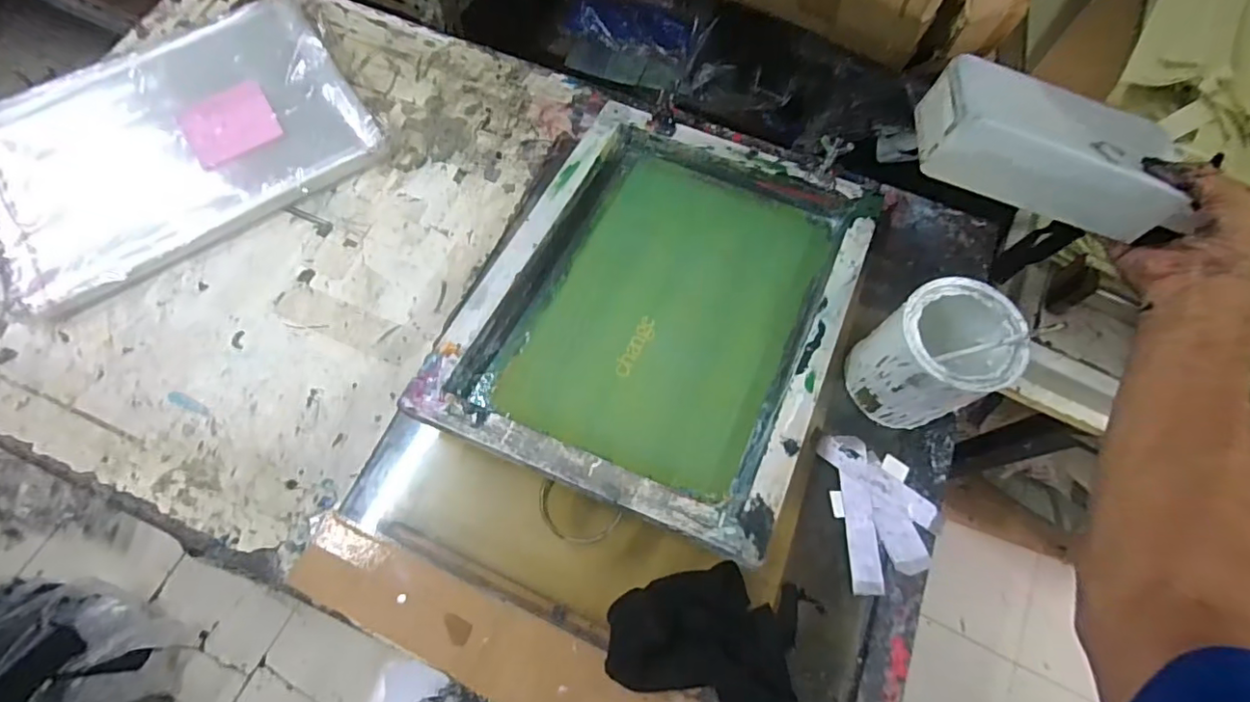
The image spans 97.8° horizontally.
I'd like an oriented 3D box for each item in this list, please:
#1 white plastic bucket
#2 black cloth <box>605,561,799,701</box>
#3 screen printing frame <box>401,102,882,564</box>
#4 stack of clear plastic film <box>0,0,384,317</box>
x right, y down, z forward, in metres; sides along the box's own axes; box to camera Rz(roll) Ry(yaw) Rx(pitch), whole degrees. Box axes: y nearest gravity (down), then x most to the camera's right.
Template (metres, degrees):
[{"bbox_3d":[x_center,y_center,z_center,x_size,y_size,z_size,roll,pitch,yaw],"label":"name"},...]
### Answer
[{"bbox_3d":[0.306,0.005,0.553,0.108,0.138,0.106,0,69,-1],"label":"white plastic bucket"},{"bbox_3d":[0.108,0.292,0.508,0.241,0.032,0.152,35,73,11],"label":"black cloth"},{"bbox_3d":[0.044,-0.057,0.607,0.367,0.049,0.461,24,66,7],"label":"screen printing frame"},{"bbox_3d":[-0.576,-0.274,0.691,0.439,0.032,0.317,-33,73,-12],"label":"stack of clear plastic film"}]

